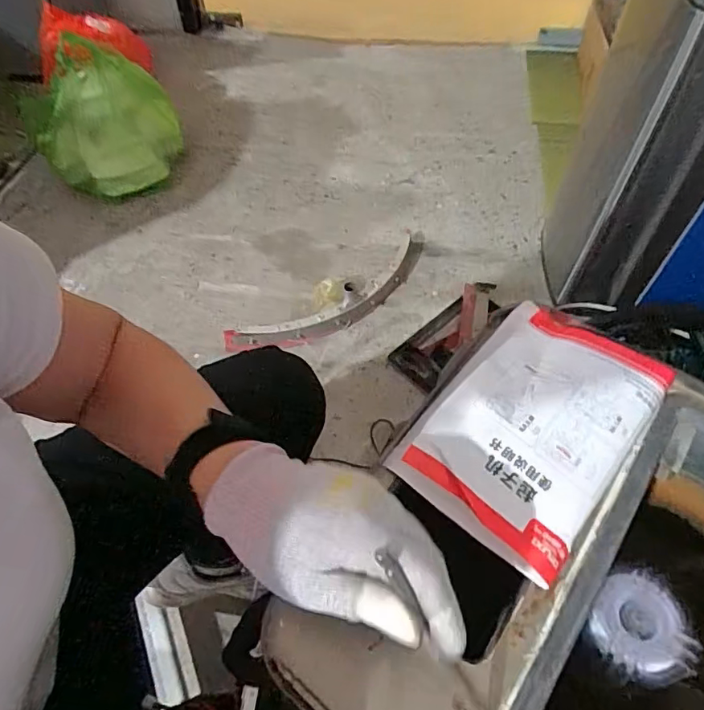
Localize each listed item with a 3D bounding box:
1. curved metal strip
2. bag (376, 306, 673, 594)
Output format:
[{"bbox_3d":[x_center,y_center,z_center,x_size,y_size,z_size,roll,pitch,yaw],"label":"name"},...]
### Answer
[{"bbox_3d":[-0.016,-0.141,1.240,0.594,0.054,0.141,-35,65,-25],"label":"curved metal strip"},{"bbox_3d":[0.141,0.046,0.396,0.136,0.023,0.208,33,61,22],"label":"bag"}]

